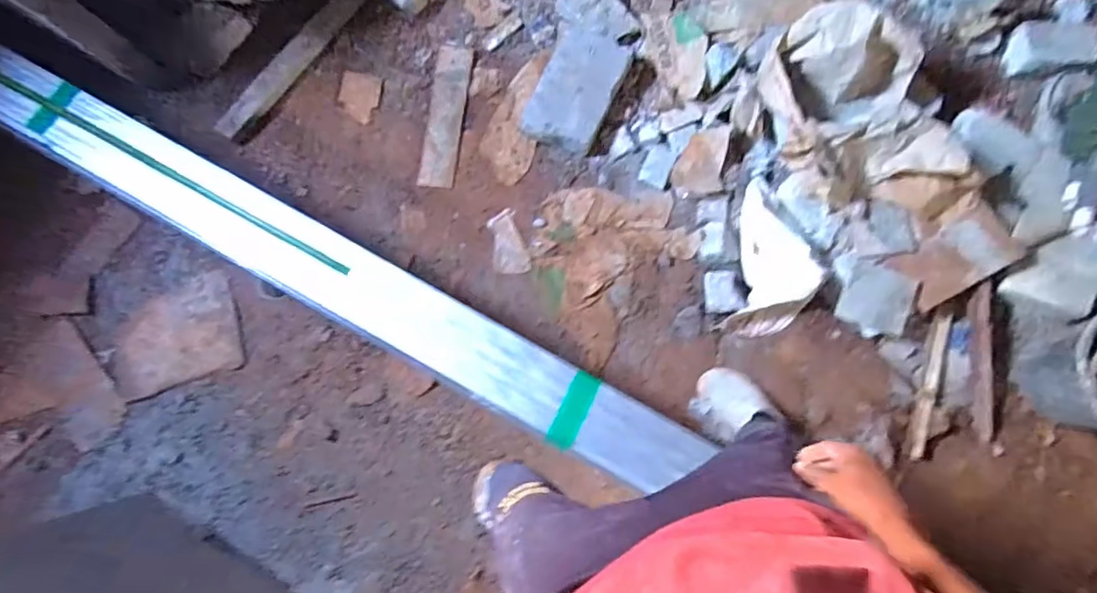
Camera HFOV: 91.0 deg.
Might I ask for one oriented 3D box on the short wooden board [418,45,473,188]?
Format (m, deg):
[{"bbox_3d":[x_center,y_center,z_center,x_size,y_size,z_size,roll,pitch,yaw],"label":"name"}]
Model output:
[{"bbox_3d":[-0.285,-0.505,1.502,0.098,0.023,0.412,8,83,2],"label":"short wooden board"}]

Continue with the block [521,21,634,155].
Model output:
[{"bbox_3d":[0.075,-0.560,1.426,0.216,0.105,0.330,21,84,4],"label":"block"}]

